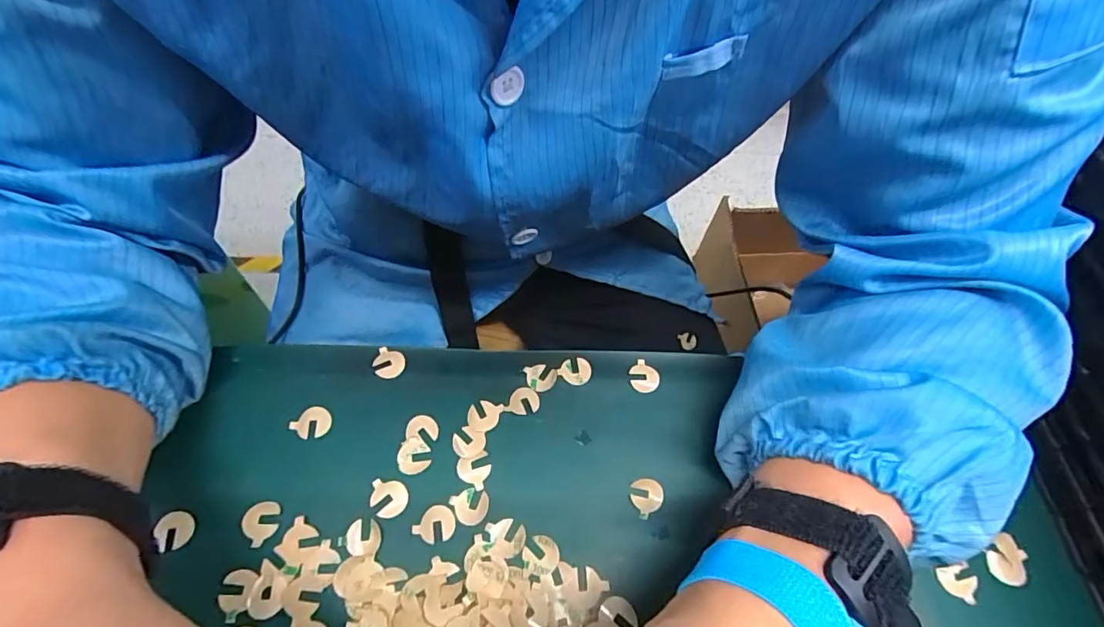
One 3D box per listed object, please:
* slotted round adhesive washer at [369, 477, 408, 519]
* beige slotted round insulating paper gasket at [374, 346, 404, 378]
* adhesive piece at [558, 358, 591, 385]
[{"bbox_3d":[-0.082,0.092,0.243,0.019,0.004,0.018,1,60,-1],"label":"slotted round adhesive washer"},{"bbox_3d":[-0.095,0.028,0.282,0.018,0.004,0.017,1,60,-1],"label":"beige slotted round insulating paper gasket"},{"bbox_3d":[0.014,0.034,0.289,0.017,0.004,0.017,0,63,1],"label":"adhesive piece"}]

